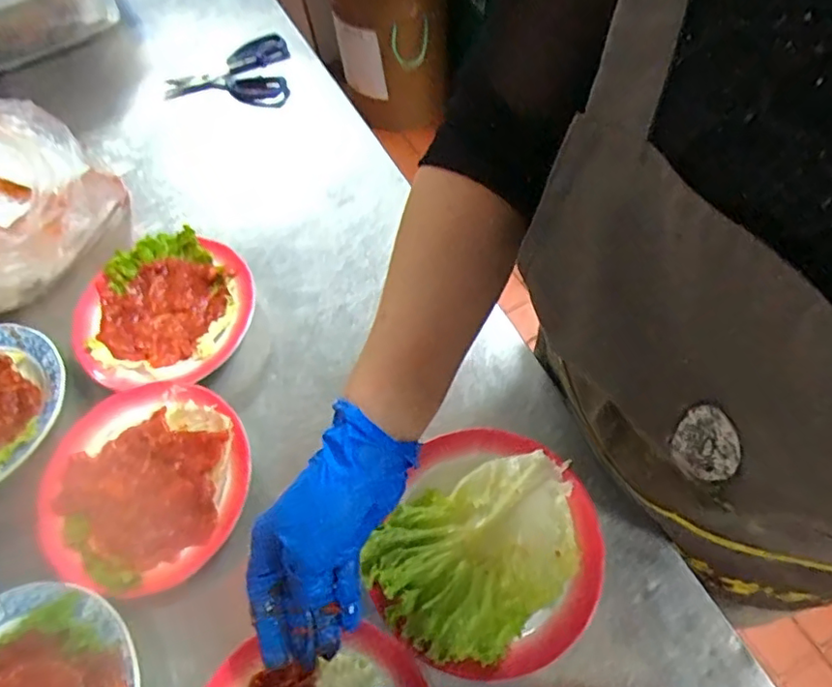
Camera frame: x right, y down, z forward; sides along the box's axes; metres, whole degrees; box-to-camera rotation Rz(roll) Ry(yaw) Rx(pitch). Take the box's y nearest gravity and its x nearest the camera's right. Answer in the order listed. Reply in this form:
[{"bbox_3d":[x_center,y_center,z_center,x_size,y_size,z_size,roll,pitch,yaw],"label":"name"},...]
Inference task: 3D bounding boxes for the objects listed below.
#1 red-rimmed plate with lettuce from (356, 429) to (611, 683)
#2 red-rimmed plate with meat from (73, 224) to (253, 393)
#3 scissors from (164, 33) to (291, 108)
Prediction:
[{"bbox_3d":[0.055,0.149,0.435,0.151,0.034,0.165,-1,59,1],"label":"red-rimmed plate with lettuce"},{"bbox_3d":[-0.238,-0.033,0.564,0.155,0.030,0.157,-1,59,1],"label":"red-rimmed plate with meat"},{"bbox_3d":[-0.221,-0.333,0.758,0.156,0.017,0.112,-41,68,-17],"label":"scissors"}]

